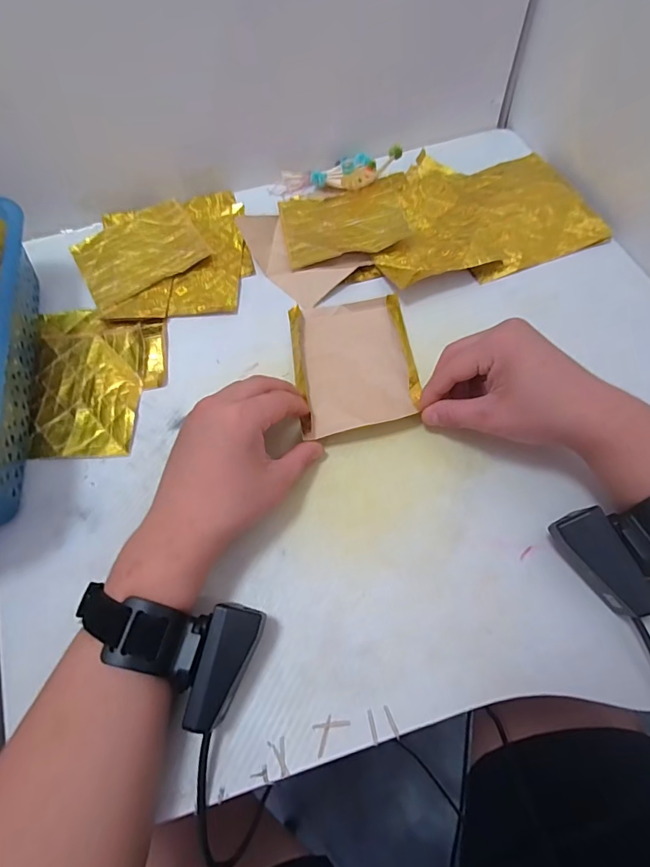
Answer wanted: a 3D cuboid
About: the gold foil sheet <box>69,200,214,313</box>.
[{"bbox_3d":[-0.202,-0.200,0.486,0.130,0.006,0.116,-29,65,-12],"label":"gold foil sheet"}]

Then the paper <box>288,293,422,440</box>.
[{"bbox_3d":[0.027,-0.065,0.402,0.107,0.015,0.145,-7,63,-2],"label":"paper"}]

